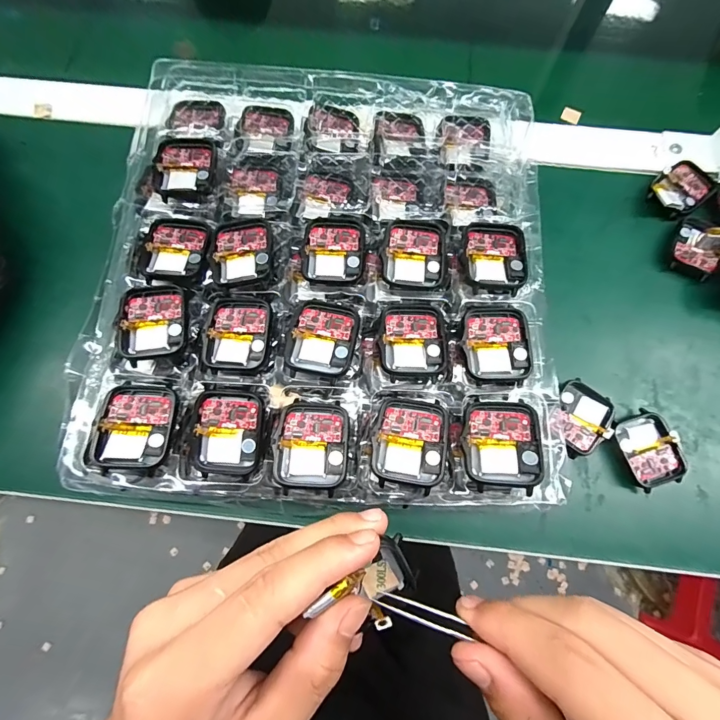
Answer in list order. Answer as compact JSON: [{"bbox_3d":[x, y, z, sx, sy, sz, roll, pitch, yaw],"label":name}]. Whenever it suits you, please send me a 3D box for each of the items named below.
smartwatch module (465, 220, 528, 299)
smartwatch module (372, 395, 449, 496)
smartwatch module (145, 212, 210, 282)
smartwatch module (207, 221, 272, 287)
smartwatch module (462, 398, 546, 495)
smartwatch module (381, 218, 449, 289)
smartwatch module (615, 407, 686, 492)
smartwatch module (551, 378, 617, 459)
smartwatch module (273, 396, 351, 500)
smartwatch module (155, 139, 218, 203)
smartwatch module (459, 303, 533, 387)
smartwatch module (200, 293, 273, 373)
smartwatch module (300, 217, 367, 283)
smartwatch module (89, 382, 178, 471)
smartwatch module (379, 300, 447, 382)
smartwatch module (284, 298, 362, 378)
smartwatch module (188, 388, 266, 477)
[{"bbox_3d":[0.080,-0.062,0.224,0.036,0.005,0.045,5,74,1],"label":"smartwatch module"},{"bbox_3d":[0.027,0.042,0.195,0.036,0.008,0.045,11,74,2],"label":"smartwatch module"},{"bbox_3d":[-0.112,-0.070,0.232,0.040,0.008,0.047,10,74,2],"label":"smartwatch module"},{"bbox_3d":[-0.071,-0.065,0.227,0.038,0.011,0.043,1,74,-1],"label":"smartwatch module"},{"bbox_3d":[0.073,0.042,0.192,0.035,0.013,0.046,4,74,0],"label":"smartwatch module"},{"bbox_3d":[0.034,-0.065,0.230,0.038,0.010,0.042,6,74,1],"label":"smartwatch module"},{"bbox_3d":[0.188,0.059,0.244,0.035,0.012,0.045,-19,75,-6],"label":"smartwatch module"},{"bbox_3d":[0.148,0.040,0.250,0.036,0.011,0.047,31,76,8],"label":"smartwatch module"},{"bbox_3d":[-0.025,0.044,0.195,0.038,0.005,0.045,3,74,0],"label":"smartwatch module"},{"bbox_3d":[-0.113,-0.125,0.246,0.036,0.010,0.047,-2,74,-2],"label":"smartwatch module"},{"bbox_3d":[0.078,-0.010,0.215,0.037,0.006,0.044,7,74,1],"label":"smartwatch module"},{"bbox_3d":[-0.071,-0.016,0.218,0.036,0.006,0.044,6,74,1],"label":"smartwatch module"},{"bbox_3d":[-0.016,-0.068,0.233,0.037,0.007,0.043,5,74,1],"label":"smartwatch module"},{"bbox_3d":[-0.118,0.033,0.196,0.038,0.009,0.046,4,74,0],"label":"smartwatch module"},{"bbox_3d":[0.030,-0.014,0.215,0.037,0.004,0.045,-3,74,-2],"label":"smartwatch module"},{"bbox_3d":[-0.020,-0.013,0.213,0.037,0.008,0.042,13,74,3],"label":"smartwatch module"},{"bbox_3d":[-0.070,0.040,0.202,0.037,0.013,0.044,6,74,1],"label":"smartwatch module"}]

